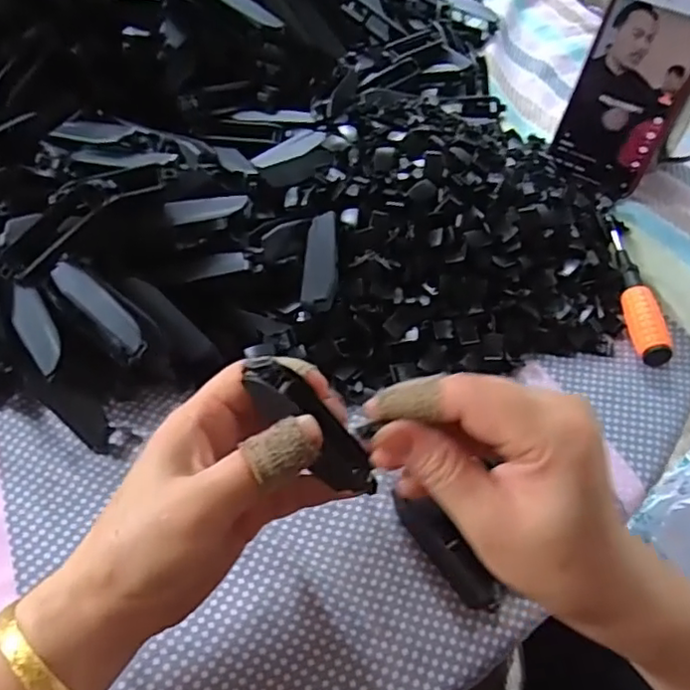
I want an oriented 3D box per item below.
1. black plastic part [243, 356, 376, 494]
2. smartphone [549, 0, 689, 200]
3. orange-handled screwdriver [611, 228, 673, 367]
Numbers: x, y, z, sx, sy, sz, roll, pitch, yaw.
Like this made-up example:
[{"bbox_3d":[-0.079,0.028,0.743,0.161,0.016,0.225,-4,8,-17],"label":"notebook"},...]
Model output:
[{"bbox_3d":[-0.013,0.035,0.256,0.075,0.011,0.021,48,57,-14],"label":"black plastic part"},{"bbox_3d":[0.212,-0.193,0.459,0.076,0.156,0.007,30,41,20],"label":"smartphone"},{"bbox_3d":[0.197,-0.038,0.424,0.019,0.019,0.121,3,53,0],"label":"orange-handled screwdriver"}]

